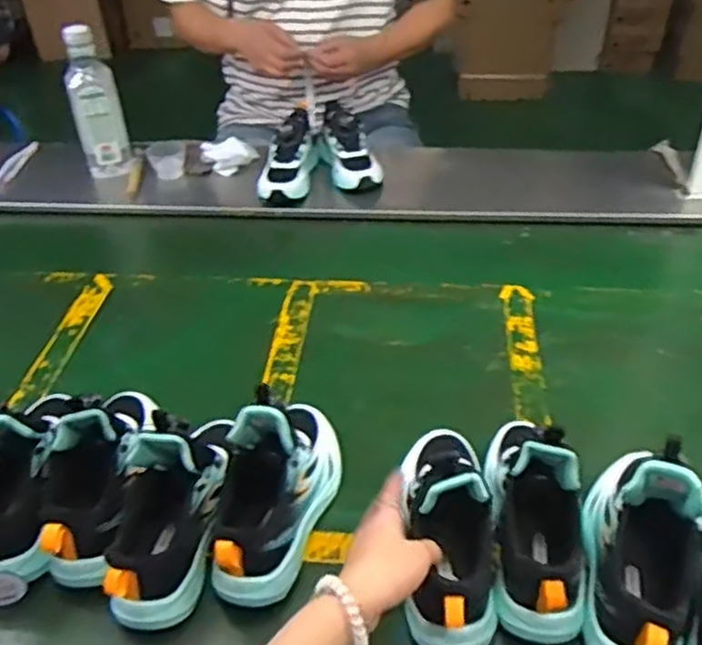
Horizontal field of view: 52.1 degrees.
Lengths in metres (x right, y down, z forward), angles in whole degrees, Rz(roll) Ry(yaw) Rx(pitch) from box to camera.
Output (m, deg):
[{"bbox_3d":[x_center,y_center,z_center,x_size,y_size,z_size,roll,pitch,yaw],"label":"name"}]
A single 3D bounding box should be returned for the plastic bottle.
[{"bbox_3d":[-0.420,-0.353,1.190,0.074,0.256,0.064,-14,40,-16],"label":"plastic bottle"}]

